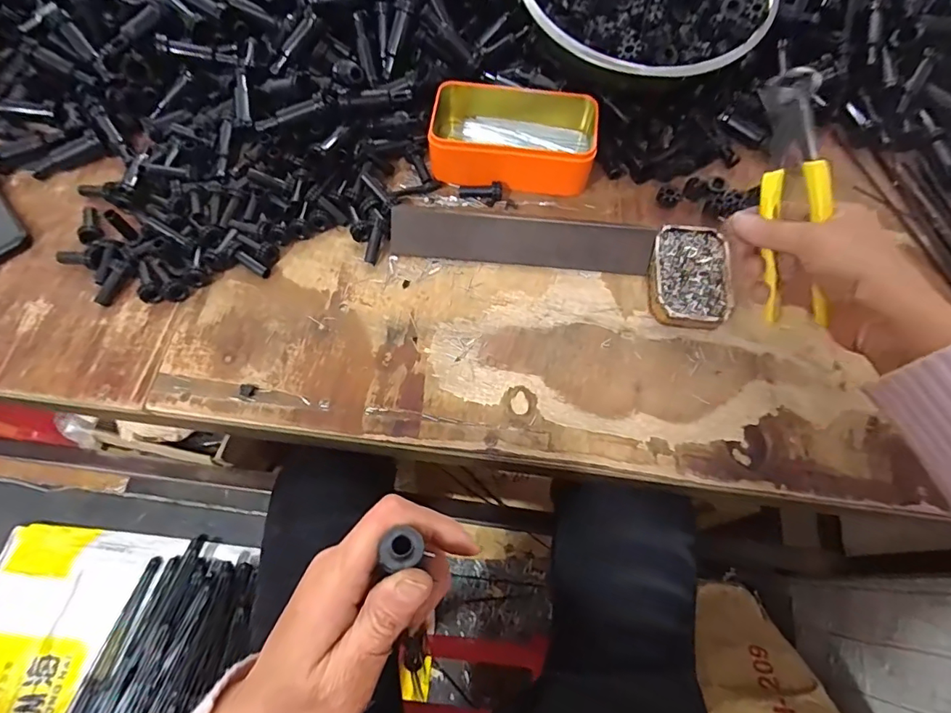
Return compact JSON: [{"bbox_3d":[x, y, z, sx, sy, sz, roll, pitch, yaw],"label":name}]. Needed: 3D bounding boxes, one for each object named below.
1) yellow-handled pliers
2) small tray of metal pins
[{"bbox_3d":[0.217,-0.104,0.344,0.023,0.038,0.165,-8,104,-4],"label":"yellow-handled pliers"},{"bbox_3d":[0.176,-0.066,0.418,0.062,0.018,0.090,5,66,0],"label":"small tray of metal pins"}]

